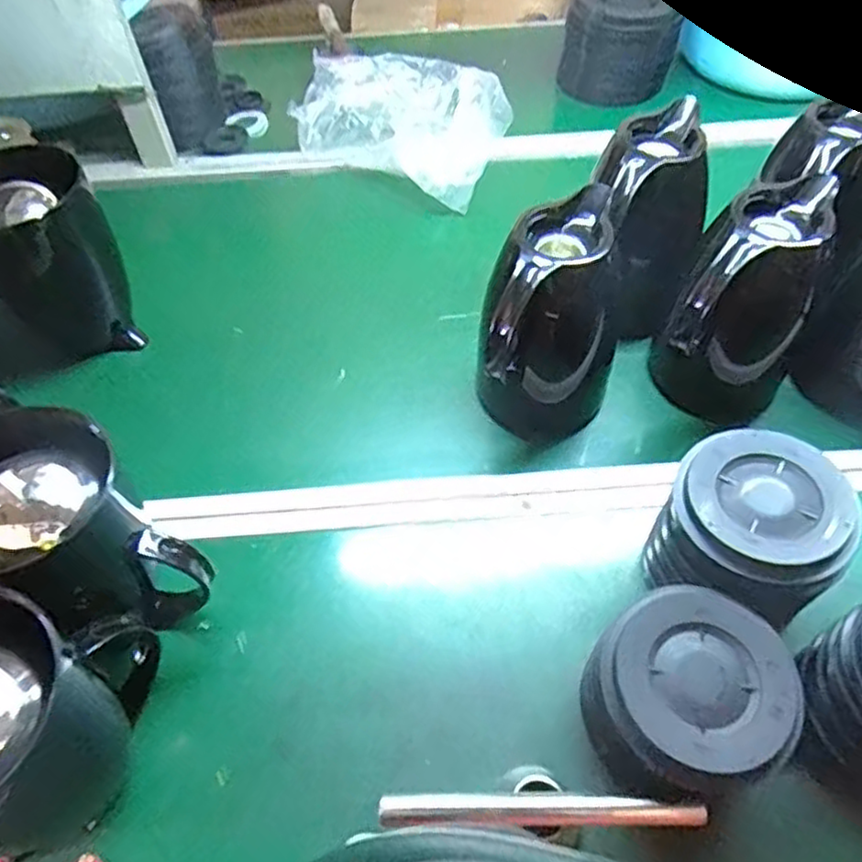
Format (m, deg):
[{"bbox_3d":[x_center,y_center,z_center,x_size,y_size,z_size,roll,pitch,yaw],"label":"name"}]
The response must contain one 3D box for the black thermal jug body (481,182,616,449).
[{"bbox_3d":[0.109,-0.088,0.611,0.107,0.193,0.139,13,55,12],"label":"black thermal jug body"}]

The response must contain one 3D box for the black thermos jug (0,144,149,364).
[{"bbox_3d":[-0.382,-0.167,0.703,0.121,0.195,0.129,-33,59,-20],"label":"black thermos jug"}]

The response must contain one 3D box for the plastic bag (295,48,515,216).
[{"bbox_3d":[-0.040,-0.415,0.925,0.275,0.086,0.190,22,58,18],"label":"plastic bag"}]

